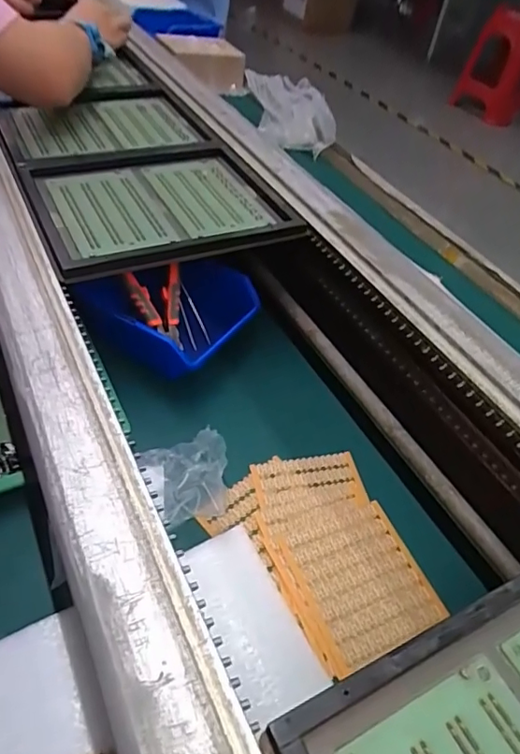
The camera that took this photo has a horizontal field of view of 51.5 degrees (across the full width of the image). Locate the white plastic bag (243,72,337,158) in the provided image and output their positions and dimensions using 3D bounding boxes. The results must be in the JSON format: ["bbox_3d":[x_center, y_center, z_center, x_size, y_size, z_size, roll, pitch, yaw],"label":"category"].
[{"bbox_3d":[0.044,-0.383,0.775,0.082,0.062,0.153,-14,49,-20],"label":"white plastic bag"}]

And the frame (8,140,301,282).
[{"bbox_3d":[-0.096,-0.166,0.498,0.217,0.012,0.176,-19,51,-24],"label":"frame"}]

